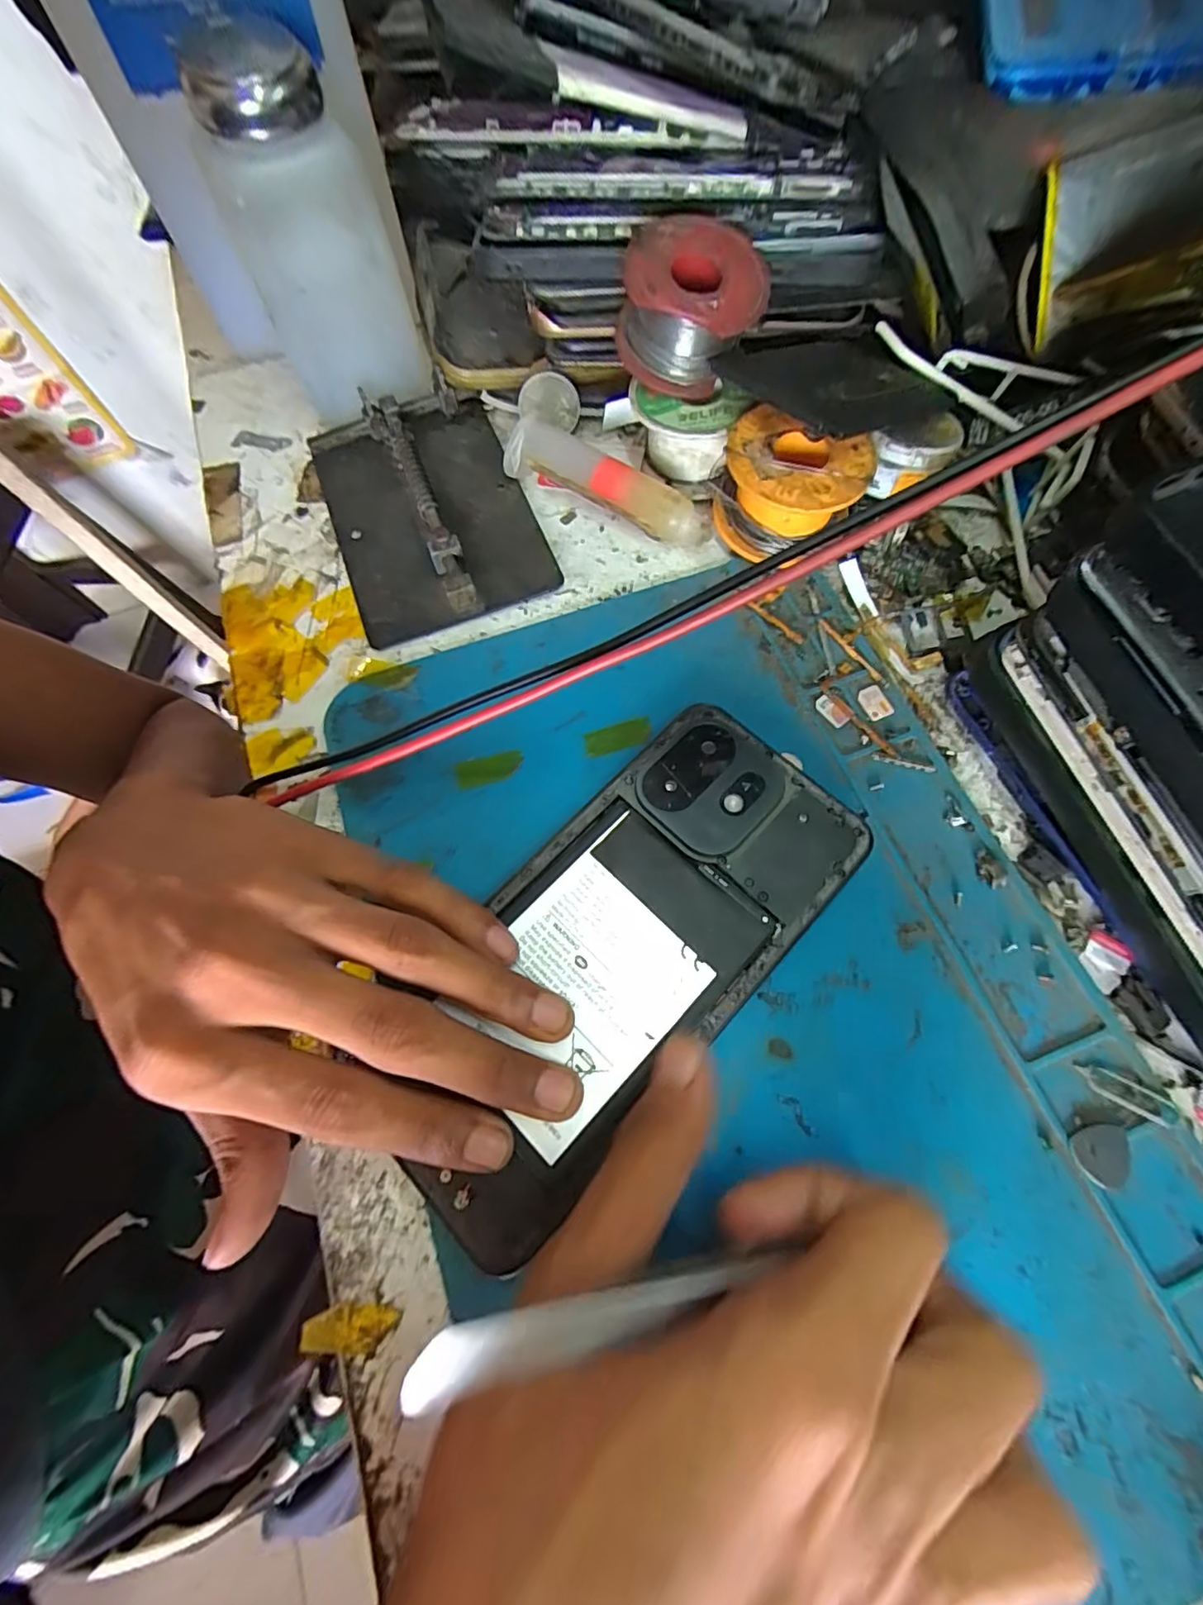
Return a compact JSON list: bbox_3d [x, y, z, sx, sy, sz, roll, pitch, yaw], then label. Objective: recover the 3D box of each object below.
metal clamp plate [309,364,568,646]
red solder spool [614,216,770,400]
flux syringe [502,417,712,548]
[{"bbox_3d":[-0.072,-0.123,0.234,0.077,0.015,0.119,-21,70,-6],"label":"metal clamp plate"},{"bbox_3d":[0.033,-0.186,0.213,0.053,0.034,0.049,4,70,3],"label":"red solder spool"},{"bbox_3d":[0.003,-0.128,0.231,0.090,0.020,0.017,29,73,12],"label":"flux syringe"}]

